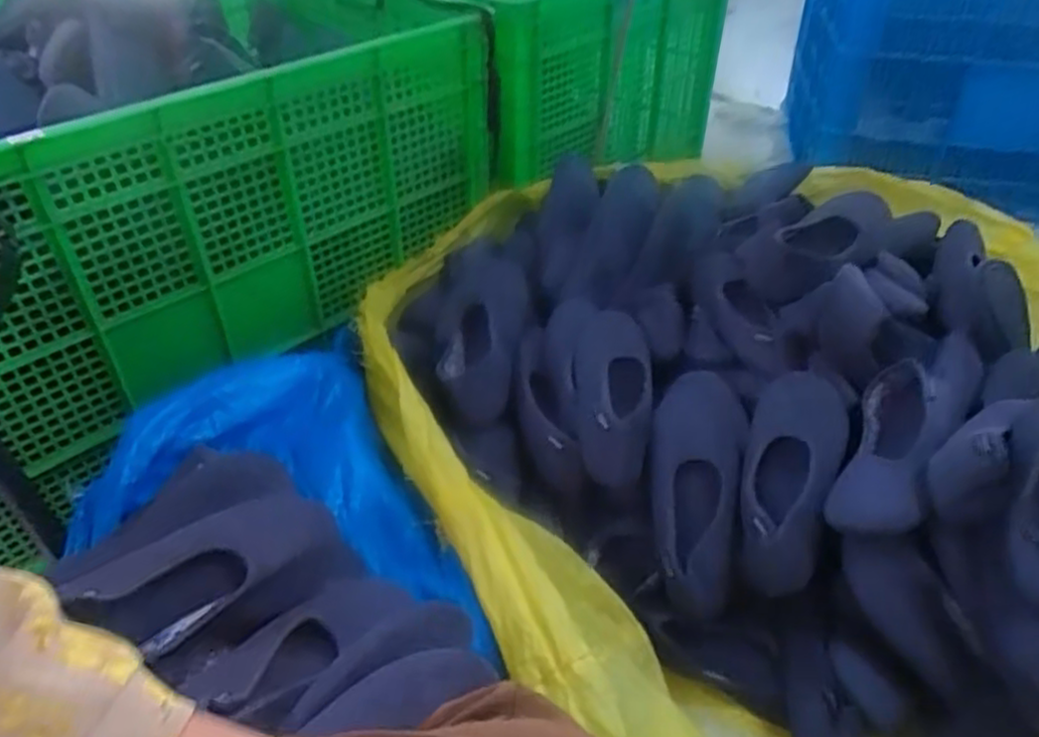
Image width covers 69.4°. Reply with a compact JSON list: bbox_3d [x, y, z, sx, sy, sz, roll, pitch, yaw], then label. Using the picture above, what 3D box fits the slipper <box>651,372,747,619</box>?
[{"bbox_3d":[0.207,0.135,0.885,0.105,0.056,0.292,5,65,7],"label":"slipper"}]

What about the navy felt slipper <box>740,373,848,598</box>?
[{"bbox_3d":[0.303,0.119,0.841,0.101,0.055,0.257,12,71,15],"label":"navy felt slipper"}]

